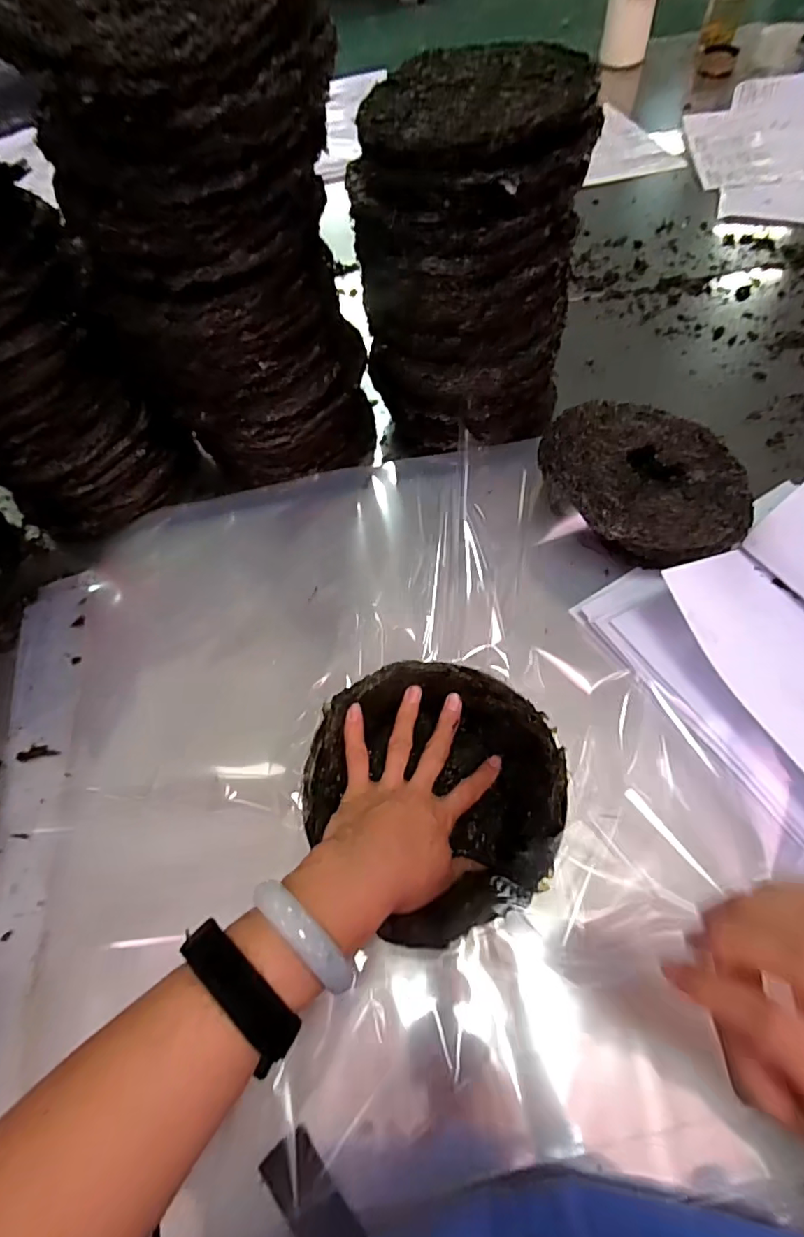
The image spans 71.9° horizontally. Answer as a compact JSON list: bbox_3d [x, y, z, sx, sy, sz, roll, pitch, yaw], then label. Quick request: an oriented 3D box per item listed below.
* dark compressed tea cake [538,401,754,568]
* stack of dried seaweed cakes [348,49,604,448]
[{"bbox_3d":[0.240,-0.143,0.560,0.185,0.046,0.200,-2,60,3],"label":"dark compressed tea cake"},{"bbox_3d":[0.065,-0.342,0.568,0.198,0.291,0.182,2,60,6],"label":"stack of dried seaweed cakes"}]

